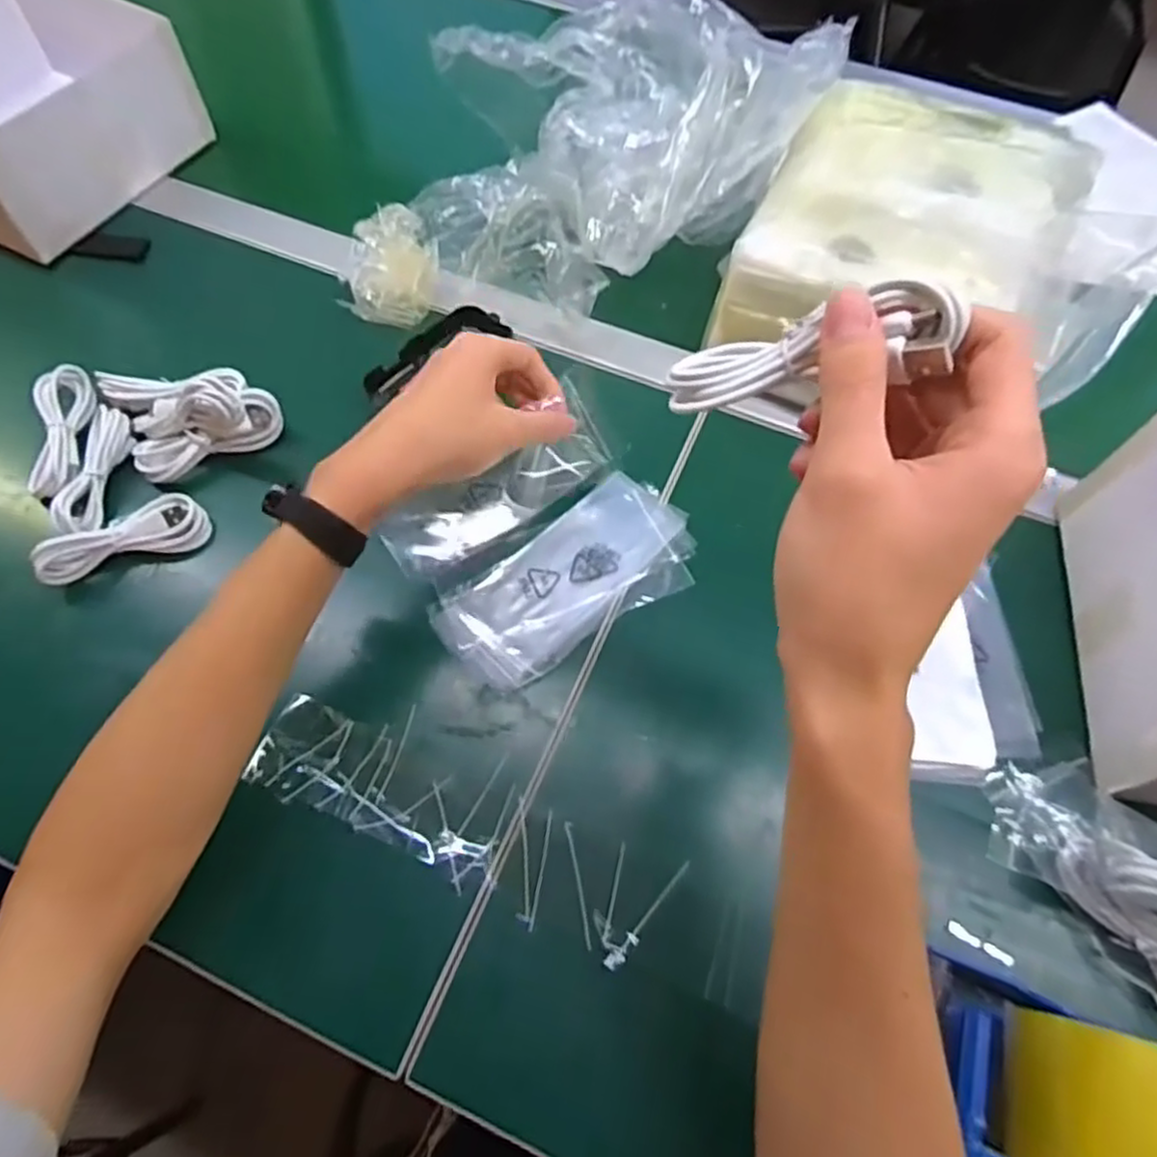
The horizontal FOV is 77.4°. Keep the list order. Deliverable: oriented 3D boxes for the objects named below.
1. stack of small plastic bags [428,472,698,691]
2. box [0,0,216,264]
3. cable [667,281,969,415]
[{"bbox_3d":[-0.004,0.001,0.458,0.169,0.007,0.087,-35,69,-18],"label":"stack of small plastic bags"},{"bbox_3d":[-0.465,-0.390,0.598,0.212,0.086,0.206,27,65,12],"label":"box"},{"bbox_3d":[0.074,-0.076,0.242,0.094,0.020,0.022,-4,57,33],"label":"cable"}]

